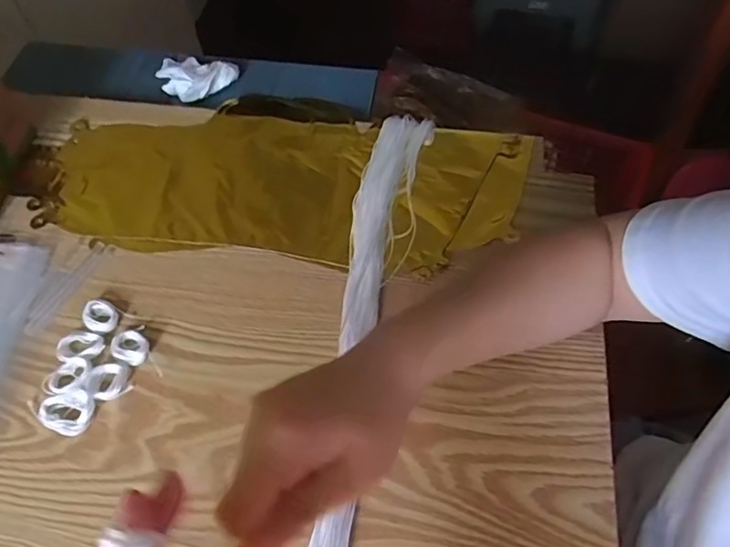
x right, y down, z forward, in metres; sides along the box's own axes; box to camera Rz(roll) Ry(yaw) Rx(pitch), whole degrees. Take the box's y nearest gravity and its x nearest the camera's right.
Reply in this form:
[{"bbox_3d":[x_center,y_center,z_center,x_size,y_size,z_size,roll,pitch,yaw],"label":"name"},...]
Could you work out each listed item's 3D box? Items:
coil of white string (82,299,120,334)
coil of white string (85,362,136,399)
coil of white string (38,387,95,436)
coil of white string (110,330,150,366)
[{"bbox_3d":[-0.202,0.033,0.437,0.023,0.007,0.032,-40,66,-20],"label":"coil of white string"},{"bbox_3d":[-0.184,0.076,0.408,0.029,0.005,0.029,0,59,1],"label":"coil of white string"},{"bbox_3d":[-0.208,0.096,0.398,0.038,0.008,0.030,14,60,9],"label":"coil of white string"},{"bbox_3d":[-0.173,0.055,0.422,0.030,0.007,0.023,32,65,19],"label":"coil of white string"}]

